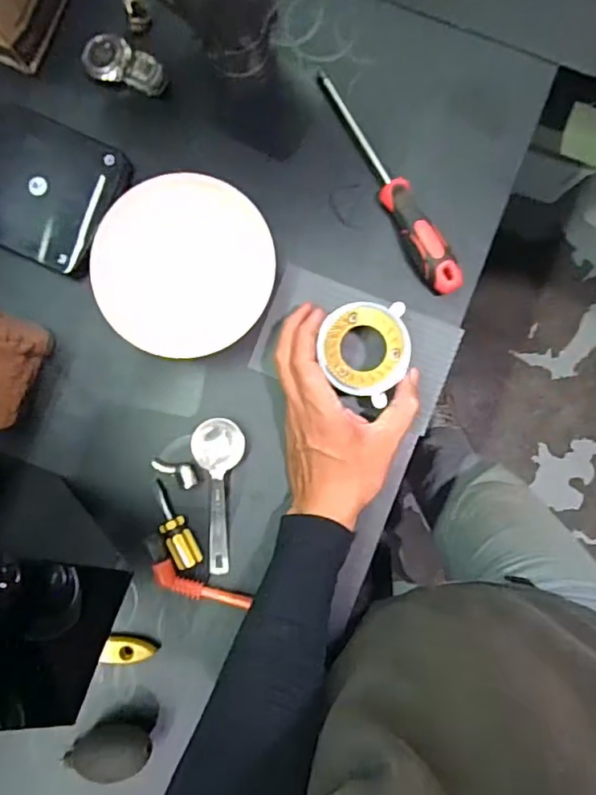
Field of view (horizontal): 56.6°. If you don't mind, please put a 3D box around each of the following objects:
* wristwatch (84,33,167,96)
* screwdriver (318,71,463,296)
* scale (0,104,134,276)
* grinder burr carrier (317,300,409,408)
[{"bbox_3d":[-0.151,-0.288,0.483,0.073,0.026,0.039,37,88,1],"label":"wristwatch"},{"bbox_3d":[0.079,-0.186,0.475,0.028,0.028,0.216,-28,88,-2],"label":"screwdriver"},{"bbox_3d":[-0.234,-0.186,0.489,0.143,0.017,0.117,25,87,1],"label":"scale"},{"bbox_3d":[0.053,-0.035,0.438,0.068,0.012,0.080,-2,89,2],"label":"grinder burr carrier"}]

